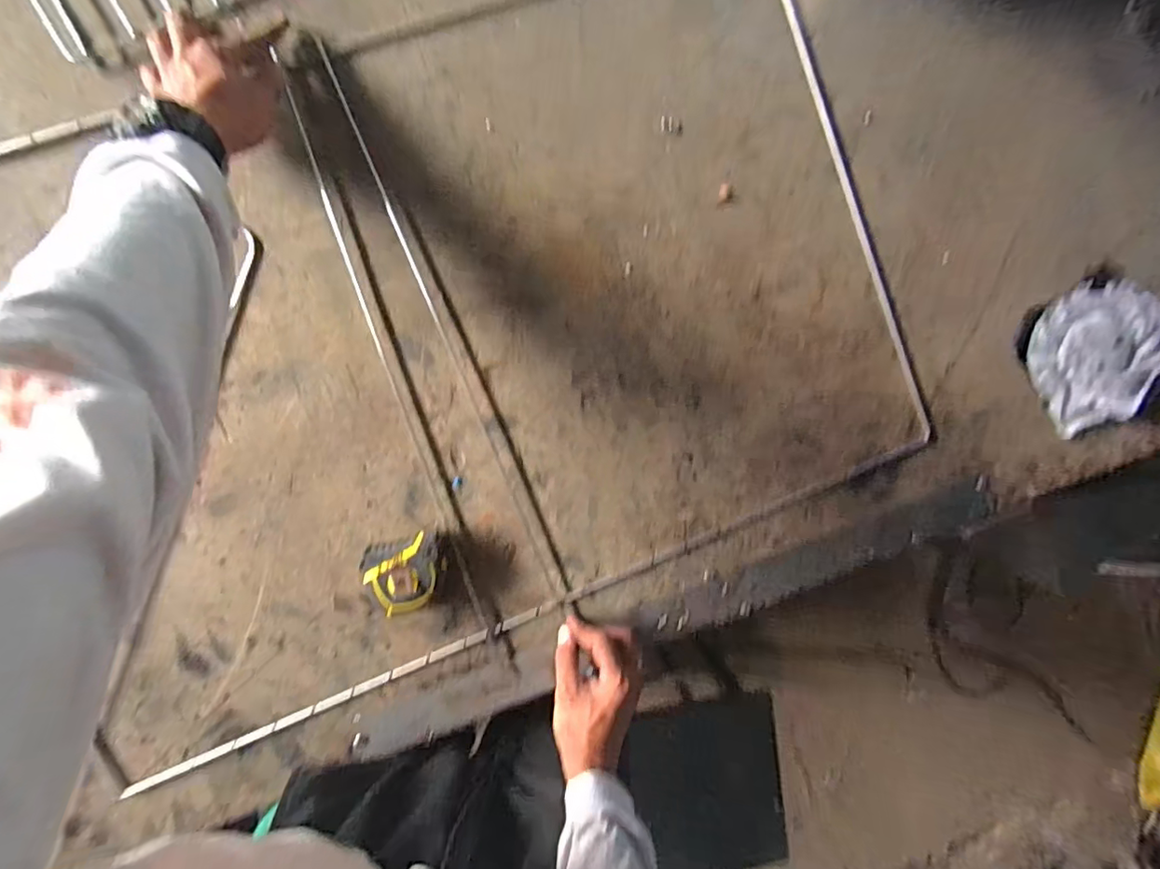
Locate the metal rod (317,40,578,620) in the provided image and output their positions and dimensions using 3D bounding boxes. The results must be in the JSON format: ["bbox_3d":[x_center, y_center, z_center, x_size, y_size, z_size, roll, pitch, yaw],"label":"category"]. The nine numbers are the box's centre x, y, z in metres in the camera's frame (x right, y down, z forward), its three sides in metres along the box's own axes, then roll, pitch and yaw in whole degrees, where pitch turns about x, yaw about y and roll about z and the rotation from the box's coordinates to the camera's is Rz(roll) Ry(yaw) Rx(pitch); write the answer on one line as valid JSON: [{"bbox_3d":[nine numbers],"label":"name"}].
[{"bbox_3d":[-0.116,-0.083,0.526,0.013,0.005,0.569,-24,96,-6],"label":"metal rod"}]

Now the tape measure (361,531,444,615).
[{"bbox_3d":[-0.159,0.126,0.513,0.070,0.036,0.063,-16,95,-6],"label":"tape measure"}]

